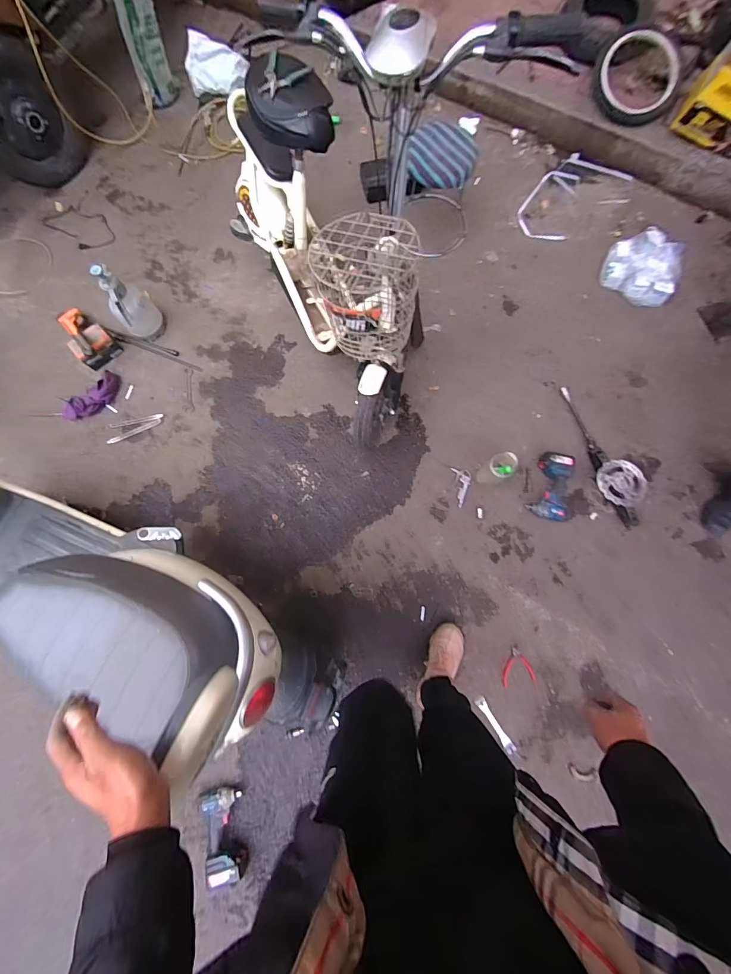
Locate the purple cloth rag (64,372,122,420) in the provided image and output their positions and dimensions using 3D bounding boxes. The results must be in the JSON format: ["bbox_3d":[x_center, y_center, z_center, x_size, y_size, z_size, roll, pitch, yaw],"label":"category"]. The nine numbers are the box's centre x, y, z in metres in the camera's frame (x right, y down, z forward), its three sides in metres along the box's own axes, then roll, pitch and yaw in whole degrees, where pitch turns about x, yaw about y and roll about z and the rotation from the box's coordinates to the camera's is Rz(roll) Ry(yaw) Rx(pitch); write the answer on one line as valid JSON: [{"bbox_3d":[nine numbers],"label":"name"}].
[{"bbox_3d":[-1.126,-0.370,1.547,0.109,0.060,0.258,36,82,8],"label":"purple cloth rag"}]

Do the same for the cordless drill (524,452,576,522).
[{"bbox_3d":[0.748,0.001,1.456,0.169,0.066,0.272,21,80,6],"label":"cordless drill"}]

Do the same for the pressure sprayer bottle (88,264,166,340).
[{"bbox_3d":[-0.928,-0.723,1.484,0.149,0.305,0.158,0,79,1],"label":"pressure sprayer bottle"}]

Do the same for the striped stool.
[{"bbox_3d":[0.304,-1.224,1.538,0.283,0.360,0.274,4,79,2],"label":"striped stool"}]

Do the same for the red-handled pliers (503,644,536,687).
[{"bbox_3d":[0.544,0.643,1.337,0.119,0.007,0.133,-6,80,-1],"label":"red-handled pliers"}]

